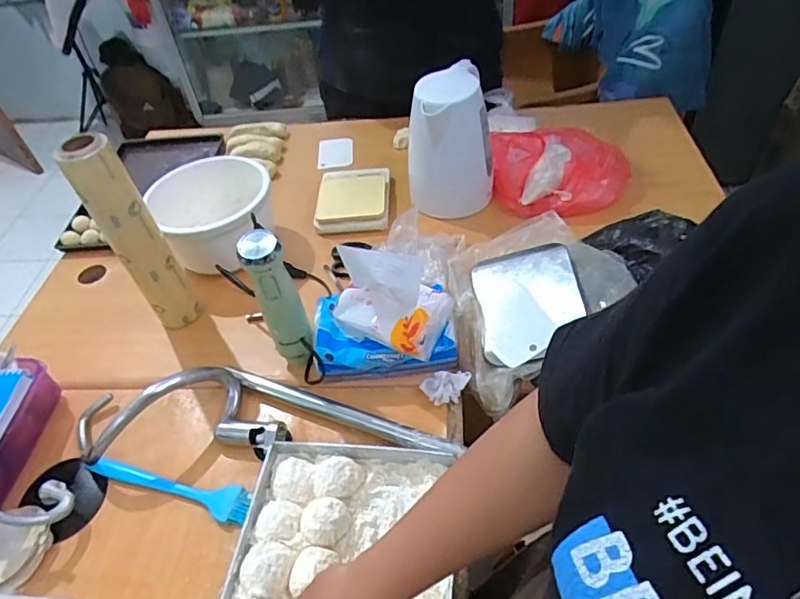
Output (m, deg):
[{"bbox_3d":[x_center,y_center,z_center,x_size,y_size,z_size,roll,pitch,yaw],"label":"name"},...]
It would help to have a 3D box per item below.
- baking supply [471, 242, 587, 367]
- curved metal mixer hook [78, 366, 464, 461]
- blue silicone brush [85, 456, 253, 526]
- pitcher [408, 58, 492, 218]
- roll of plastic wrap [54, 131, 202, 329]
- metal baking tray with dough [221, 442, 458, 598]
[{"bbox_3d":[0.173,0.005,0.725,0.137,0.036,0.170,-14,71,17],"label":"baking supply"},{"bbox_3d":[-0.179,0.142,0.676,0.494,0.065,0.125,-3,48,4],"label":"curved metal mixer hook"},{"bbox_3d":[-0.280,0.223,0.649,0.224,0.010,0.039,10,50,16],"label":"blue silicone brush"},{"bbox_3d":[0.084,-0.262,0.932,0.136,0.247,0.120,-5,48,3],"label":"pitcher"},{"bbox_3d":[-0.360,-0.079,0.740,0.065,0.312,0.054,-34,53,-22],"label":"roll of plastic wrap"},{"bbox_3d":[-0.060,0.264,0.555,0.222,0.040,0.226,1,48,8],"label":"metal baking tray with dough"}]

